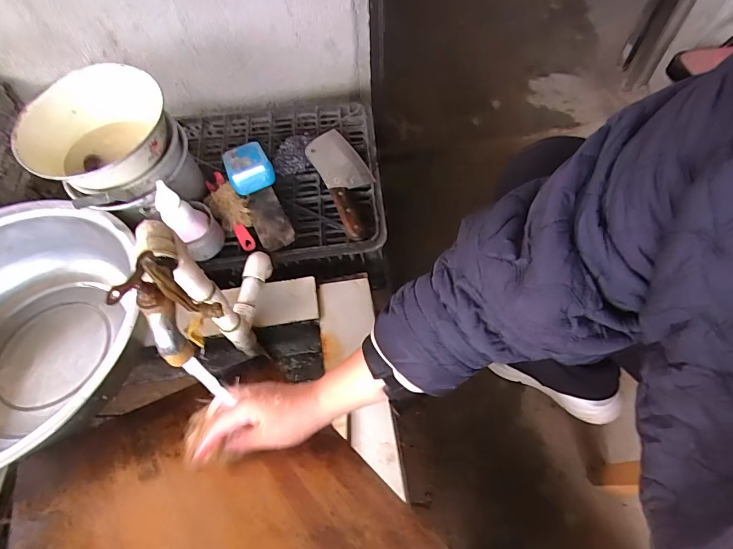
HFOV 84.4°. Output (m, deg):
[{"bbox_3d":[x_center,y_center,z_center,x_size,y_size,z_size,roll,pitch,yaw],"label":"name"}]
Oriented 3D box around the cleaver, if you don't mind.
[{"bbox_3d":[-0.032,-0.166,0.711,0.093,0.033,0.244,-23,61,-10],"label":"cleaver"}]

